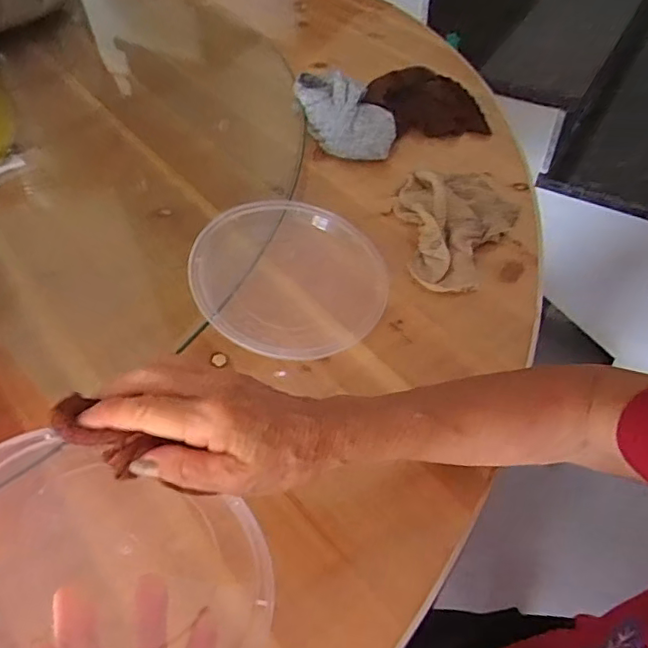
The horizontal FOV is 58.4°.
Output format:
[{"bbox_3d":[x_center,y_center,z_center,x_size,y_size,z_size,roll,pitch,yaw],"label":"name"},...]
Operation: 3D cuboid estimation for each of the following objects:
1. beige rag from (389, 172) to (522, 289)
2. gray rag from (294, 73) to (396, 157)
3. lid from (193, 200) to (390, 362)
[{"bbox_3d":[0.119,-0.107,0.564,0.113,0.032,0.159,23,55,20],"label":"beige rag"},{"bbox_3d":[0.015,-0.251,0.671,0.070,0.055,0.166,-25,54,-17],"label":"gray rag"},{"bbox_3d":[-0.029,-0.041,0.517,0.171,0.019,0.158,7,54,-10],"label":"lid"}]

